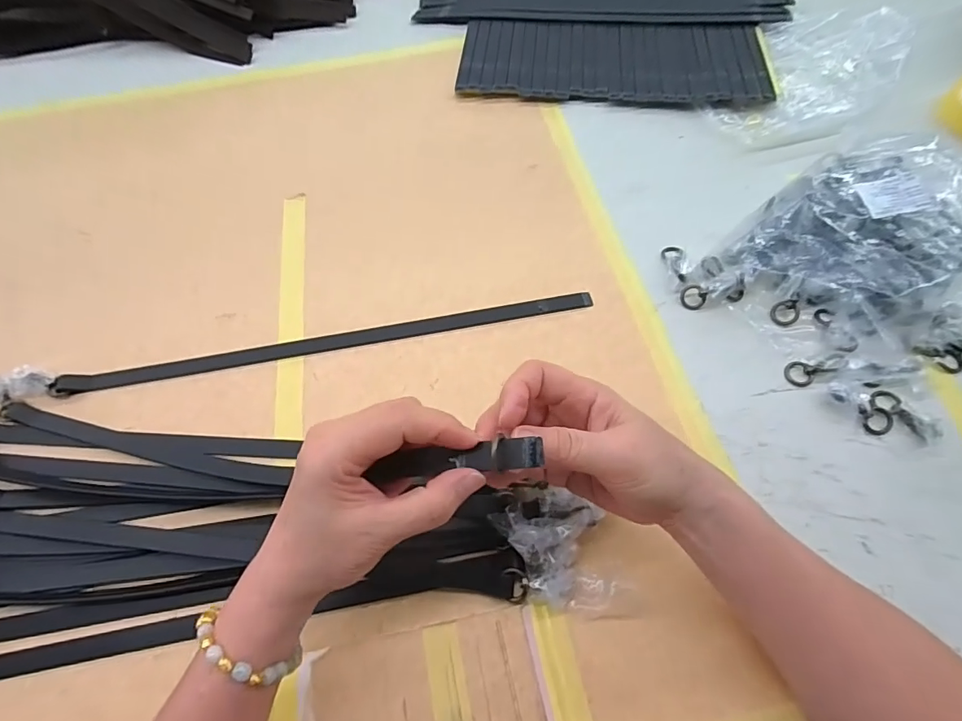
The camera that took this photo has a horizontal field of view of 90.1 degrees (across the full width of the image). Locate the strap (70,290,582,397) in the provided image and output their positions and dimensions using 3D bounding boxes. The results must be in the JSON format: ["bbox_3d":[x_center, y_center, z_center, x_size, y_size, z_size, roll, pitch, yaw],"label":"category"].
[{"bbox_3d":[-0.136,-0.020,0.448,0.479,0.010,0.019,-10,64,-3],"label":"strap"}]

